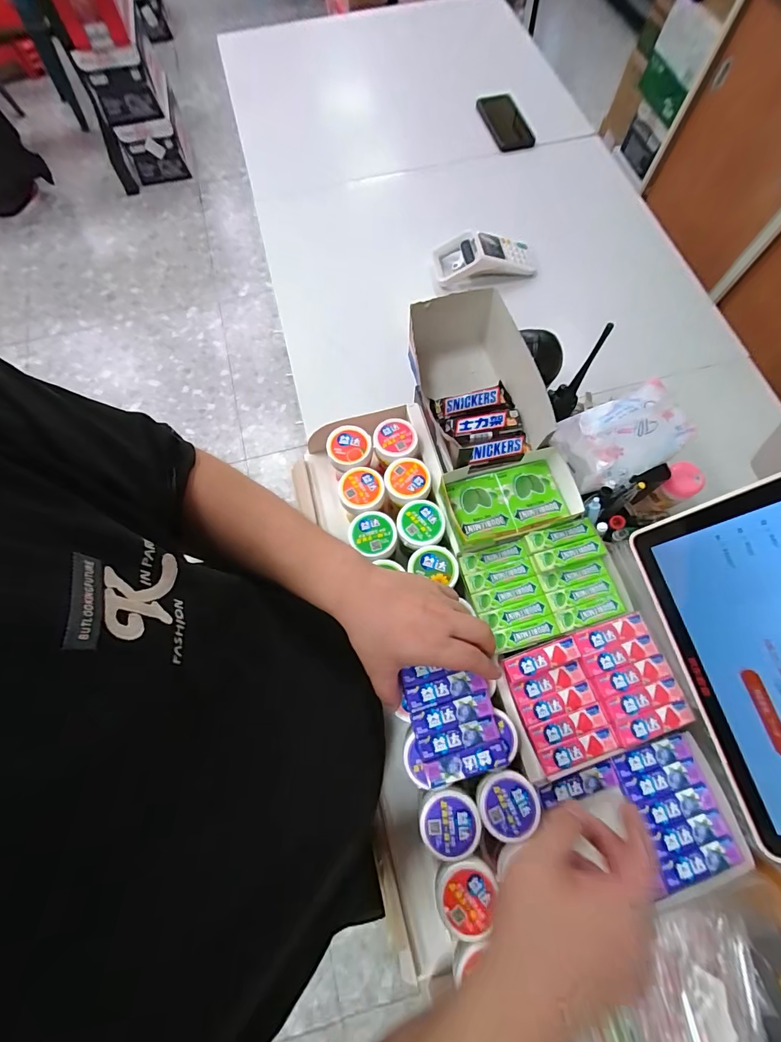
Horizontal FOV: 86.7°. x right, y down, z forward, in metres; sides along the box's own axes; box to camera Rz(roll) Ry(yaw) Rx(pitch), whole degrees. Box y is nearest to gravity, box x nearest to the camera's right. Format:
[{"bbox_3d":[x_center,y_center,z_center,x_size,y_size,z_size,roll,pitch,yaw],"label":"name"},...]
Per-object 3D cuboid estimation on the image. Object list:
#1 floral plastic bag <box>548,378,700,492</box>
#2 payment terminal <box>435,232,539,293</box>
[{"bbox_3d":[0.259,-0.097,0.464,0.118,0.068,0.091,-23,71,-7],"label":"floral plastic bag"},{"bbox_3d":[0.166,-0.454,0.714,0.171,0.055,0.083,-12,70,-4],"label":"payment terminal"}]

